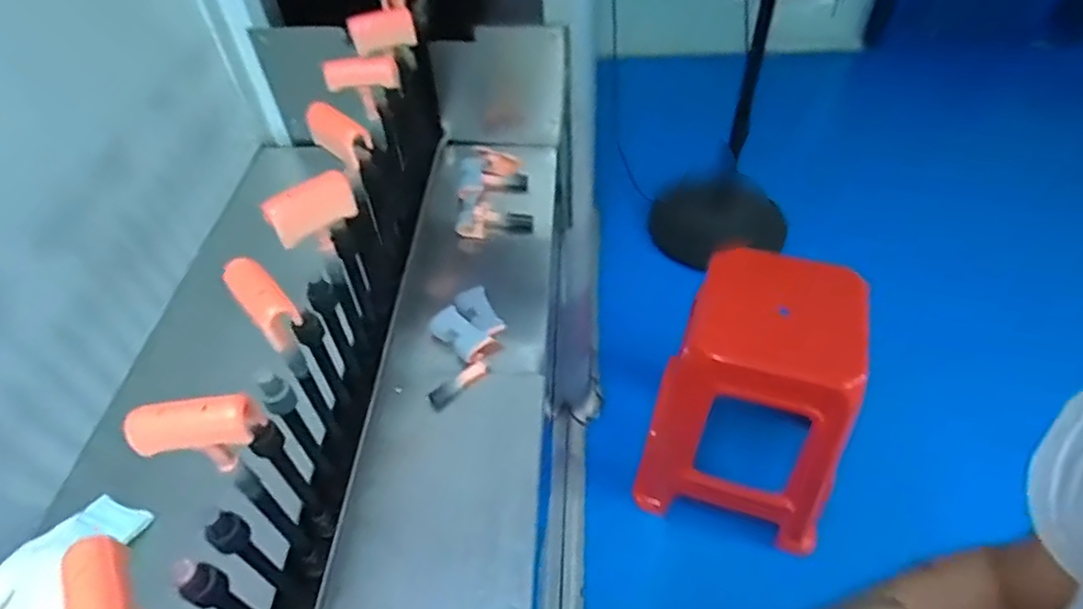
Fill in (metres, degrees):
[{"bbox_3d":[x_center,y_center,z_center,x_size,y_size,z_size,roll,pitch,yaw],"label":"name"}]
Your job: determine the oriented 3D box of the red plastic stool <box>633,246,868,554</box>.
[{"bbox_3d":[0.435,0.204,1.335,0.380,0.553,0.325,13,52,14],"label":"red plastic stool"}]

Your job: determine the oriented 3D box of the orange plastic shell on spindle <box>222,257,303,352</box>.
[{"bbox_3d":[-0.222,-0.006,0.502,0.029,0.035,0.084,-37,57,-24],"label":"orange plastic shell on spindle"}]

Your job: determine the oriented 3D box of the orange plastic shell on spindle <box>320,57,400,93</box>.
[{"bbox_3d":[-0.205,-0.259,0.716,0.086,0.030,0.033,-3,50,1],"label":"orange plastic shell on spindle"}]

